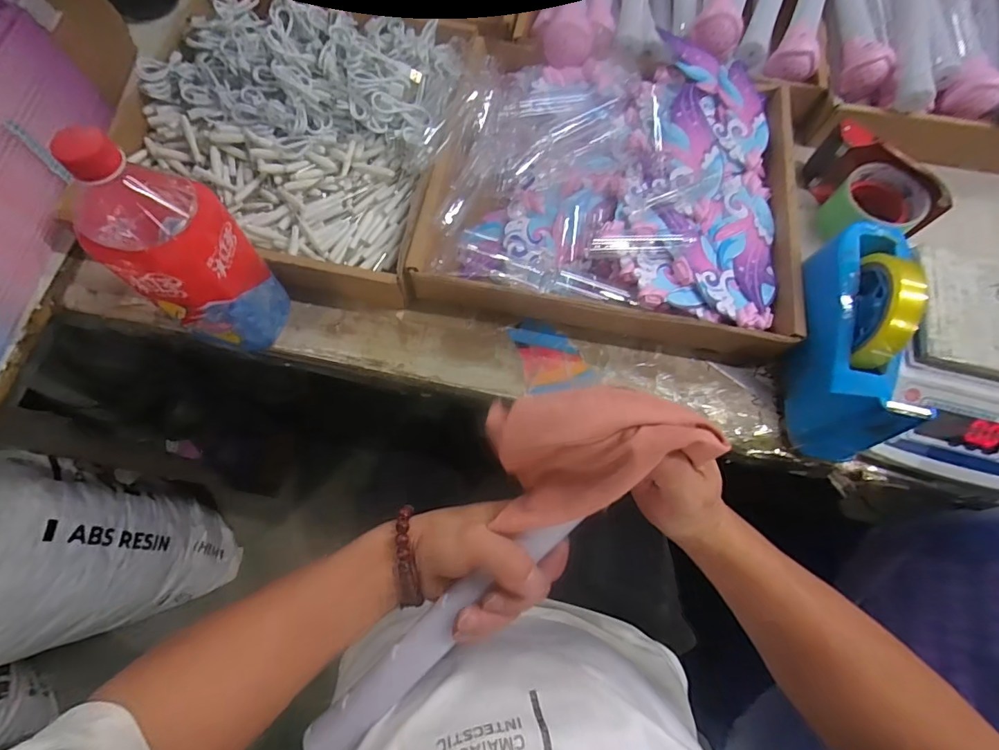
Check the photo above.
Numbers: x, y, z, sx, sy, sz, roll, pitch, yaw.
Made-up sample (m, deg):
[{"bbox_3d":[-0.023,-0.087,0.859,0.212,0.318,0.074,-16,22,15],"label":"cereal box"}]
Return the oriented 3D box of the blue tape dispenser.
[{"bbox_3d":[0.316,-0.032,0.410,0.071,0.108,0.211,12,84,2],"label":"blue tape dispenser"}]

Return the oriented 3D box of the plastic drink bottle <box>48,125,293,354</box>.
[{"bbox_3d":[-0.254,-0.095,0.367,0.091,0.198,0.073,15,70,3],"label":"plastic drink bottle"}]

